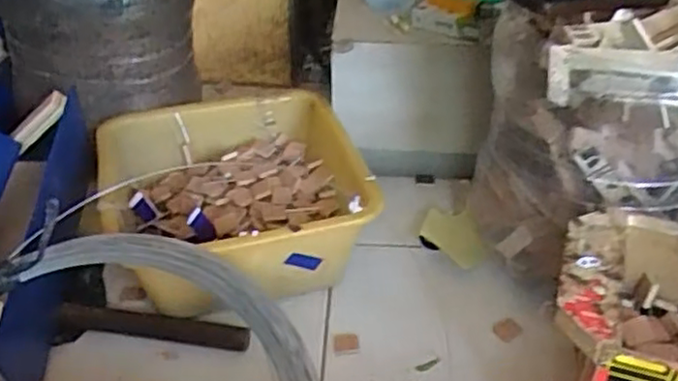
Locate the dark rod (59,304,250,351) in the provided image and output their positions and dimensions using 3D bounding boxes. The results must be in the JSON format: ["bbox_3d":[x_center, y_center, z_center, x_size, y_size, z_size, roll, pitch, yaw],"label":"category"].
[{"bbox_3d":[-0.188,0.140,0.692,0.195,0.022,0.025,5,37,7],"label":"dark rod"}]

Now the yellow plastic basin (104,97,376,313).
[{"bbox_3d":[-0.105,0.026,0.752,0.268,0.134,0.290,0,37,0],"label":"yellow plastic basin"}]

